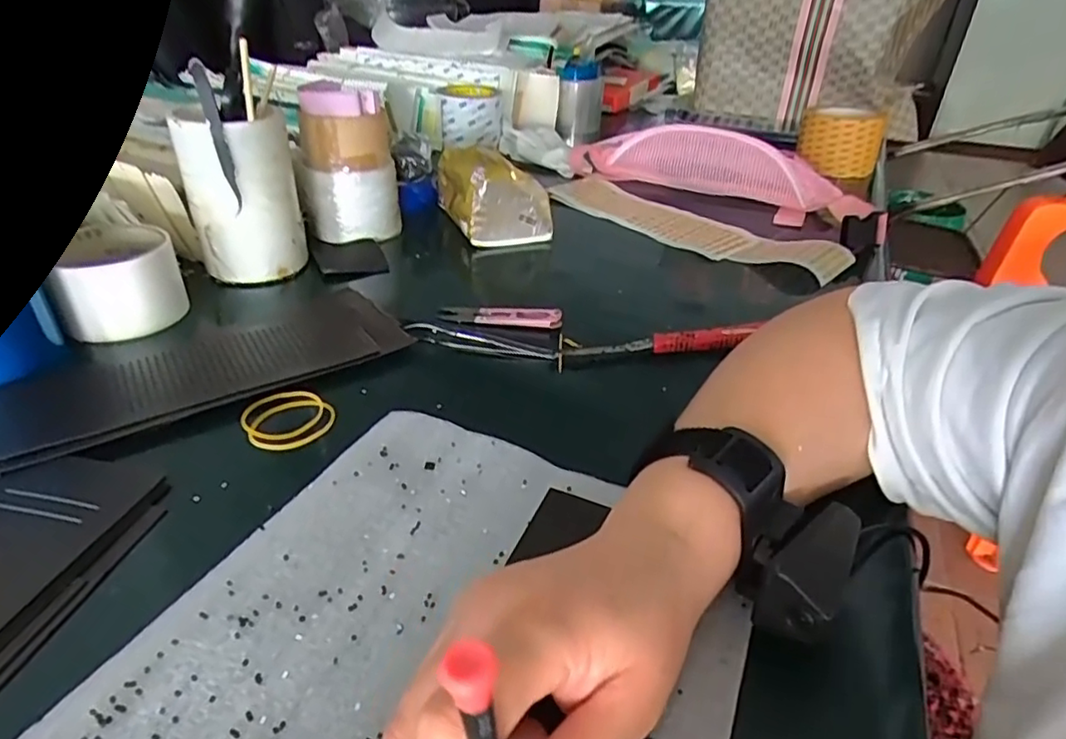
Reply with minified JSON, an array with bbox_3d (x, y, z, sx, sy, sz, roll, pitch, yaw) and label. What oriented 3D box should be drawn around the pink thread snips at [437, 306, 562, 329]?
[{"bbox_3d":[-0.027,-0.046,0.501,0.100,0.010,0.018,7,34,7],"label":"pink thread snips"}]

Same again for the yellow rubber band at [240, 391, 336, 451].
[{"bbox_3d":[-0.155,0.031,0.389,0.054,0.009,0.050,2,34,-1],"label":"yellow rubber band"}]

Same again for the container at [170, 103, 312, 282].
[{"bbox_3d":[-0.250,-0.146,0.529,0.066,0.140,0.070,2,34,-1],"label":"container"}]

